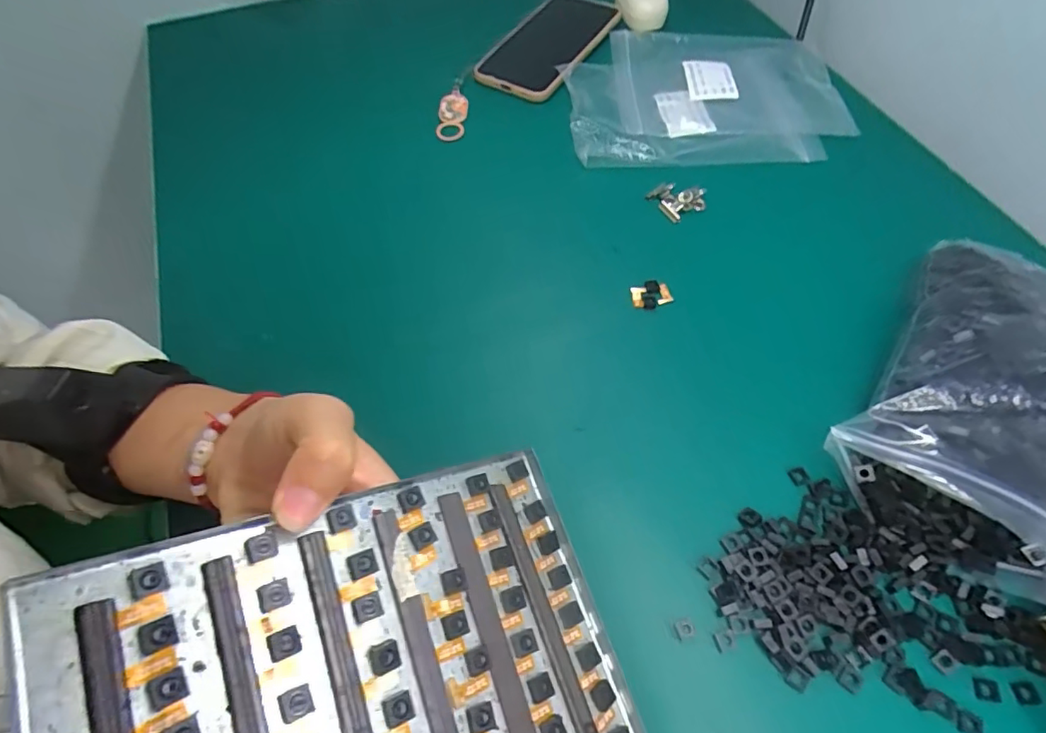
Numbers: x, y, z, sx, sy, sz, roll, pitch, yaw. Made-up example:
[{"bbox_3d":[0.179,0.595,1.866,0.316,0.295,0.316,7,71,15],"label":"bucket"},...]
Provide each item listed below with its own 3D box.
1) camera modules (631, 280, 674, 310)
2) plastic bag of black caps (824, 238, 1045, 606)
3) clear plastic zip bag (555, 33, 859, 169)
[{"bbox_3d":[0.086,-0.048,0.370,0.026,0.005,0.020,-20,61,-11],"label":"camera modules"},{"bbox_3d":[0.258,0.022,0.289,0.131,0.056,0.175,35,66,20],"label":"plastic bag of black caps"},{"bbox_3d":[0.154,-0.239,0.482,0.228,0.017,0.177,-1,59,0],"label":"clear plastic zip bag"}]

